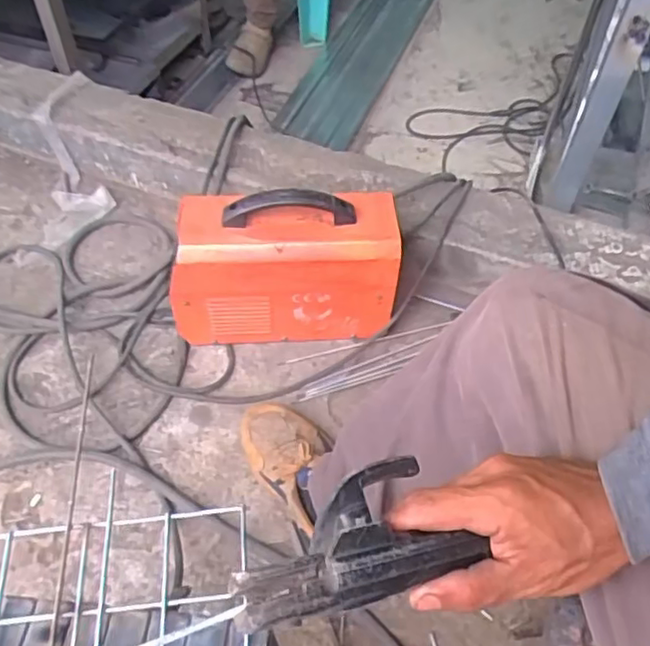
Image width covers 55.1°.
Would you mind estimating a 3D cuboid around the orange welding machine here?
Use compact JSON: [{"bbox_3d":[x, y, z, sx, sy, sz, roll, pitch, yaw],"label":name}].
[{"bbox_3d":[-0.061,-0.084,0.944,0.327,0.237,0.123,-2,53,-4],"label":"orange welding machine"}]

